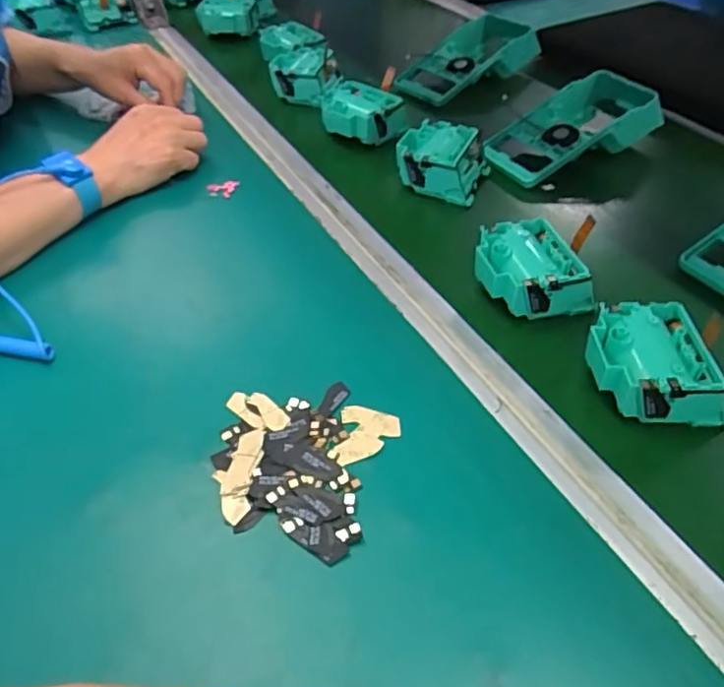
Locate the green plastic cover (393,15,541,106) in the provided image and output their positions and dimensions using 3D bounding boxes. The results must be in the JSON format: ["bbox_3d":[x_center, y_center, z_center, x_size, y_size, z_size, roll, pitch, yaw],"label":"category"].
[{"bbox_3d":[0.130,-0.349,0.760,0.187,0.057,0.095,-31,51,-26],"label":"green plastic cover"}]

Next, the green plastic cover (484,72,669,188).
[{"bbox_3d":[0.212,-0.229,0.626,0.202,0.045,0.097,-22,48,-19],"label":"green plastic cover"}]

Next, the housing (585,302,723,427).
[{"bbox_3d":[0.181,0.014,0.388,0.072,0.042,0.081,-2,44,-2],"label":"housing"}]

